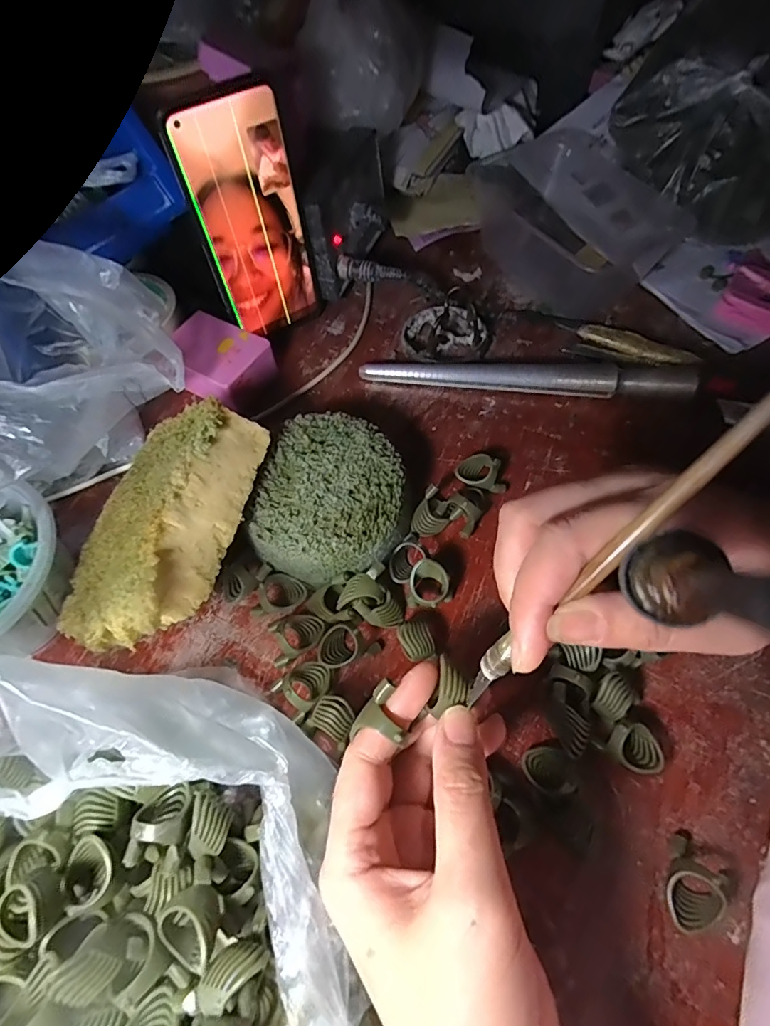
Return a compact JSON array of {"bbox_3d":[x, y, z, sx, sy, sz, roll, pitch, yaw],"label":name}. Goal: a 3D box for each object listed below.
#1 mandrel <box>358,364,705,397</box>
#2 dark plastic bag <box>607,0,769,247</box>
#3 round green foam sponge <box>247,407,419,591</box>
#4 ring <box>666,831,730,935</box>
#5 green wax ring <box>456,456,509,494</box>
[{"bbox_3d":[0.109,-0.102,0.363,0.249,0.020,0.028,2,63,2],"label":"mandrel"},{"bbox_3d":[0.286,-0.323,0.397,0.151,0.134,0.166,-40,69,-17],"label":"dark plastic bag"},{"bbox_3d":[-0.029,-0.007,0.304,0.090,0.045,0.101,12,64,7],"label":"round green foam sponge"},{"bbox_3d":[0.141,0.168,0.220,0.036,0.020,0.026,-35,67,-15],"label":"ring"},{"bbox_3d":[0.066,-0.026,0.326,0.034,0.018,0.019,6,63,5],"label":"green wax ring"}]

